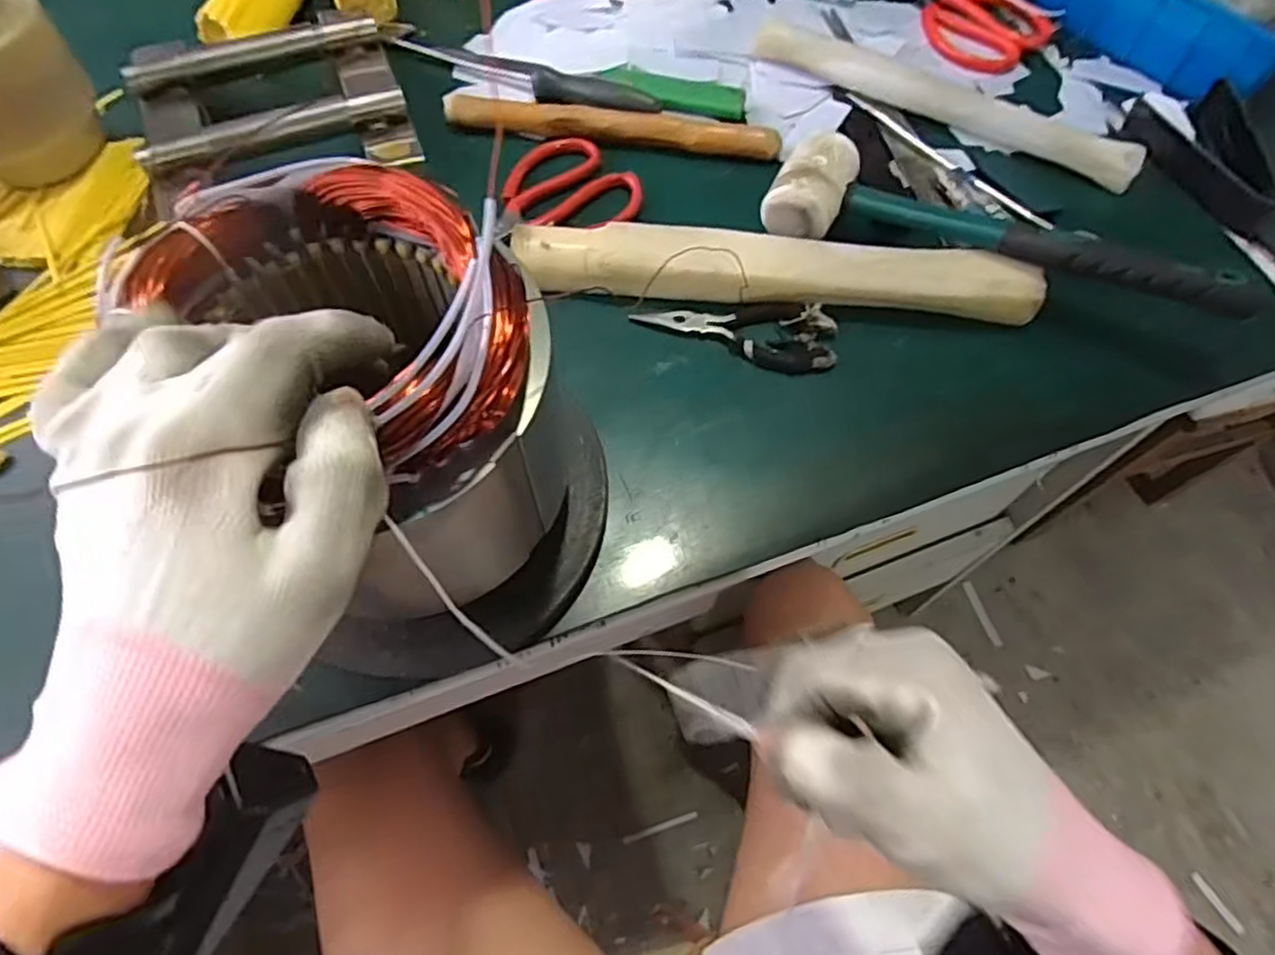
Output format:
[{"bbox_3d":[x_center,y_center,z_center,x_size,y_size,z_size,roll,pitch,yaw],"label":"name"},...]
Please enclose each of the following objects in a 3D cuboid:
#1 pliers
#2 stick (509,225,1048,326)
[{"bbox_3d":[0.062,-0.089,0.439,0.123,0.012,0.043,1,63,-1],"label":"pliers"},{"bbox_3d":[0.089,-0.132,0.447,0.326,0.031,0.048,5,63,1],"label":"stick"}]

